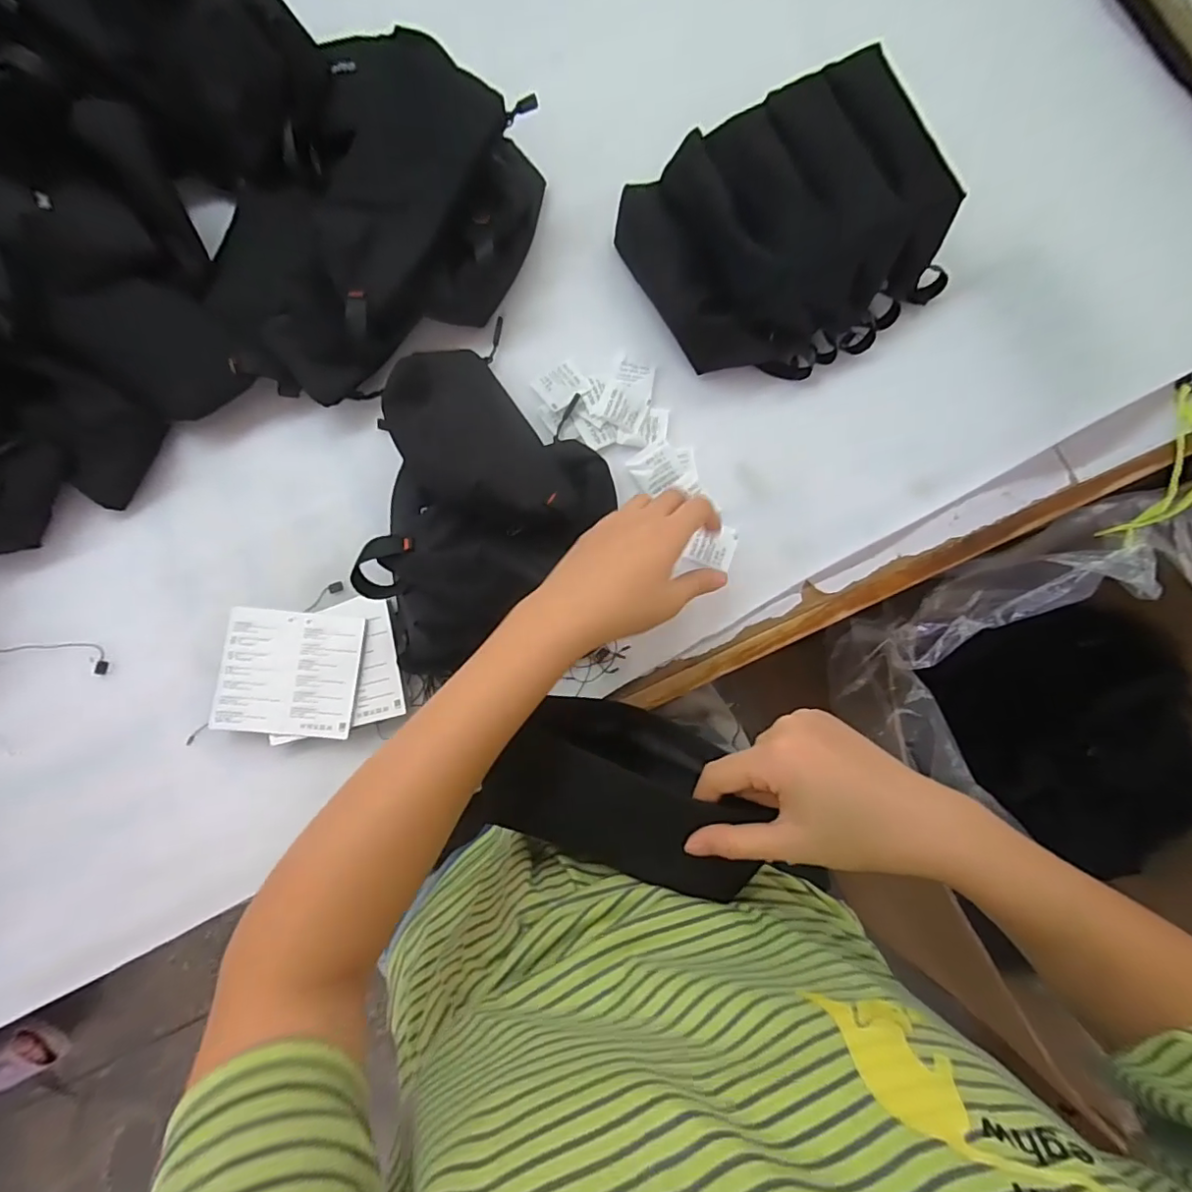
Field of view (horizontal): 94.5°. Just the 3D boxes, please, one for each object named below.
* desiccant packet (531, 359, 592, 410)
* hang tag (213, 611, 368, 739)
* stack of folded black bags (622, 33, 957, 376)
[{"bbox_3d":[-0.029,-0.180,0.469,0.041,0.009,0.037,-36,84,-8],"label":"desiccant packet"},{"bbox_3d":[-0.227,0.057,0.409,0.100,0.006,0.089,6,80,-3],"label":"hang tag"},{"bbox_3d":[0.165,-0.306,0.459,0.240,0.092,0.204,-28,83,-7],"label":"stack of folded black bags"}]

